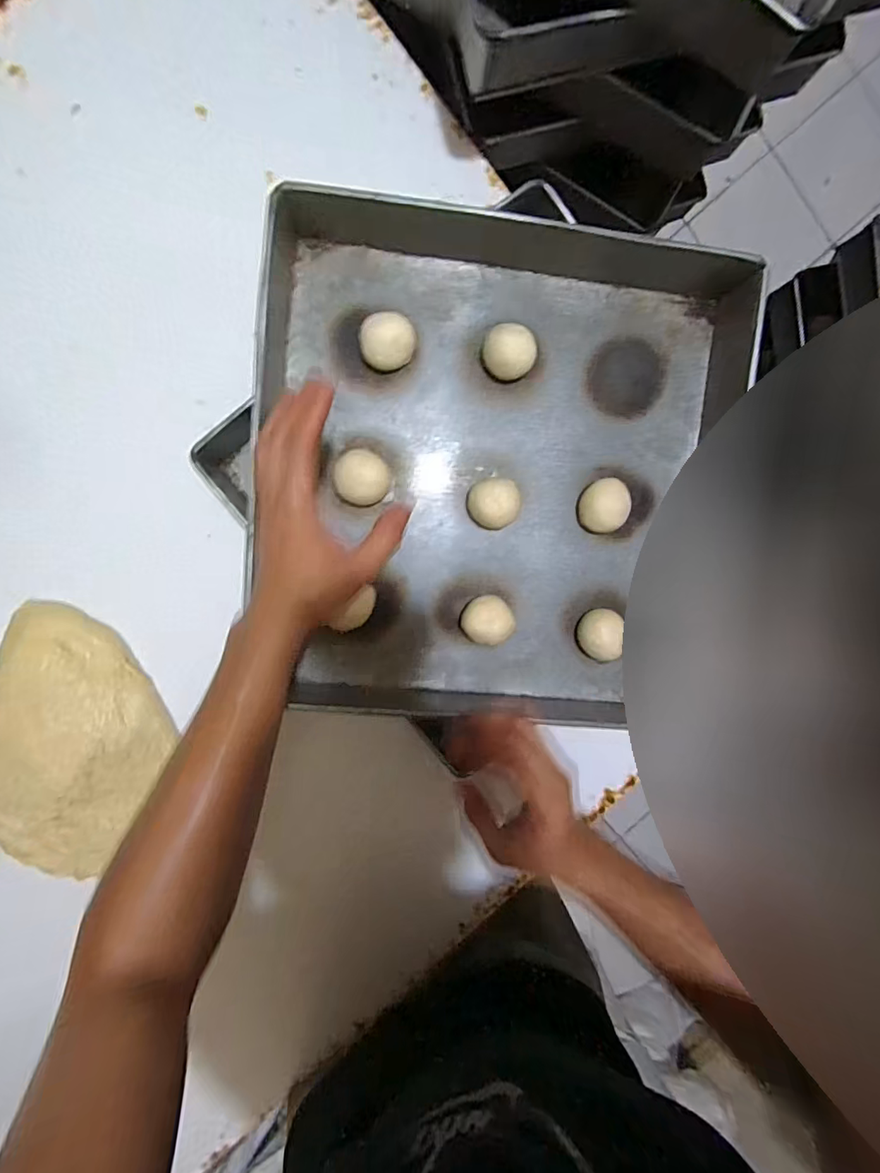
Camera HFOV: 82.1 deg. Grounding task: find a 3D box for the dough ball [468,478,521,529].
[{"bbox_3d":[0.048,-0.077,0.469,0.045,0.036,0.043,-1,96,-7],"label":"dough ball"}]

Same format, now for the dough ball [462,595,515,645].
[{"bbox_3d":[0.045,0.031,0.479,0.048,0.029,0.043,14,94,-8],"label":"dough ball"}]

